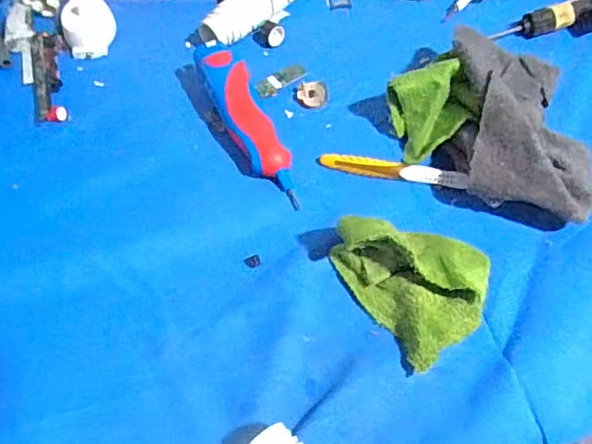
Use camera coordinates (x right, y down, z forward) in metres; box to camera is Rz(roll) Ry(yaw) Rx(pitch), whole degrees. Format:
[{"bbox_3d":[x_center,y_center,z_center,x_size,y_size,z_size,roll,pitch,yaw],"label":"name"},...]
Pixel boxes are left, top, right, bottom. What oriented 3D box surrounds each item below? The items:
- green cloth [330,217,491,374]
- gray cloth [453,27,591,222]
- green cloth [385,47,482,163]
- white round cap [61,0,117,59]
[{"bbox_3d":[0.079,0.031,0.358,0.073,0.042,0.093,-27,60,-14],"label":"green cloth"},{"bbox_3d":[0.164,-0.071,0.414,0.085,0.053,0.155,-1,57,2],"label":"gray cloth"},{"bbox_3d":[0.103,-0.086,0.428,0.057,0.048,0.056,-18,58,-9],"label":"green cloth"},{"bbox_3d":[-0.187,-0.178,0.514,0.042,0.028,0.053,-8,57,-2],"label":"white round cap"}]

